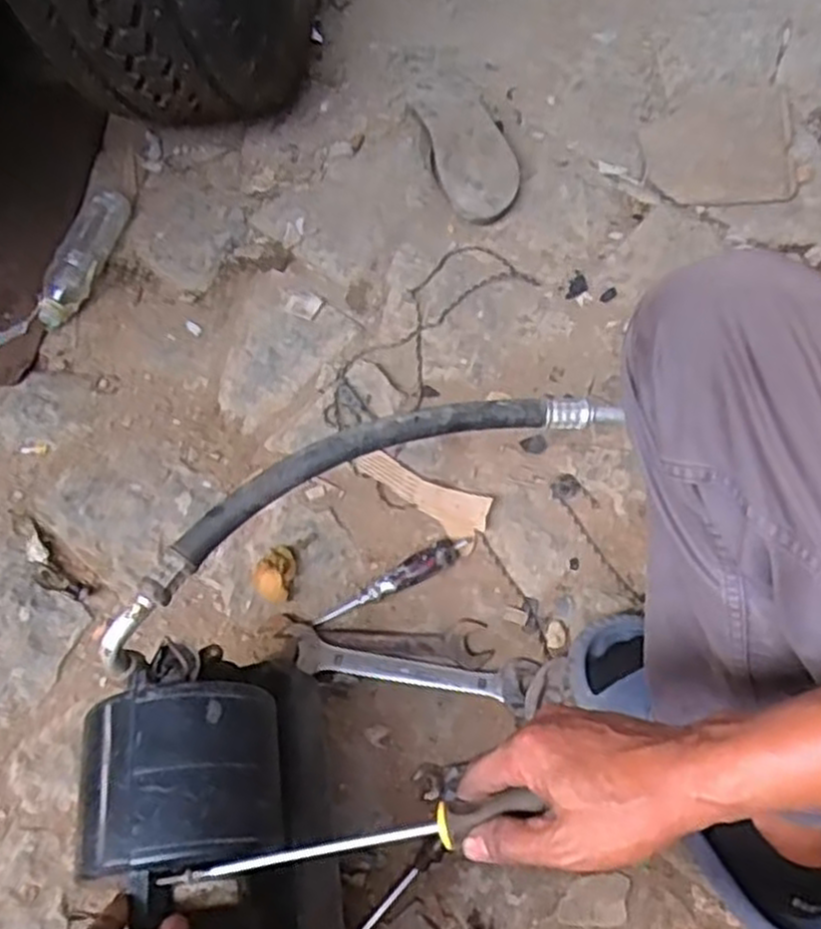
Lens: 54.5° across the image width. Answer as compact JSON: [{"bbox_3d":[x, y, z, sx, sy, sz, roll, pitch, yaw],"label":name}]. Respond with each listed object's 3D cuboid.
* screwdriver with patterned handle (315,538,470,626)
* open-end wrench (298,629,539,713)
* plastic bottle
[{"bbox_3d":[-0.015,0.121,0.824,0.174,0.018,0.025,-30,65,-11],"label":"screwdriver with patterned handle"},{"bbox_3d":[0.004,0.200,0.782,0.231,0.013,0.048,5,64,6],"label":"open-end wrench"},{"bbox_3d":[-0.416,-0.266,1.018,0.046,0.051,0.198,15,65,11],"label":"plastic bottle"}]

